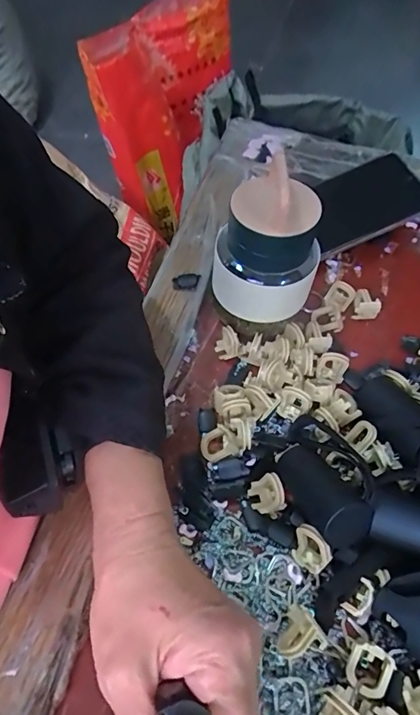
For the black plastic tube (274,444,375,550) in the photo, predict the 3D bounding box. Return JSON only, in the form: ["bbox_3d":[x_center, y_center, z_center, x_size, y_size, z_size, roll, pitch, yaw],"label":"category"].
[{"bbox_3d":[0.064,0.081,0.273,0.030,0.032,0.072,-23,35,-17],"label":"black plastic tube"}]

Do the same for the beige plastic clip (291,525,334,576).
[{"bbox_3d":[0.059,0.115,0.266,0.016,0.021,0.025,-34,63,-22],"label":"beige plastic clip"}]

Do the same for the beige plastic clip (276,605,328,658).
[{"bbox_3d":[0.046,0.150,0.241,0.024,0.020,0.022,-23,59,-17],"label":"beige plastic clip"}]

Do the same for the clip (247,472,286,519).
[{"bbox_3d":[0.039,0.089,0.289,0.010,0.027,0.025,-3,55,-58],"label":"clip"}]

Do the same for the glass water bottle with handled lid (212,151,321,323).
[{"bbox_3d":[0.039,-0.076,0.323,0.079,0.114,0.061,8,56,4],"label":"glass water bottle with handled lid"}]

